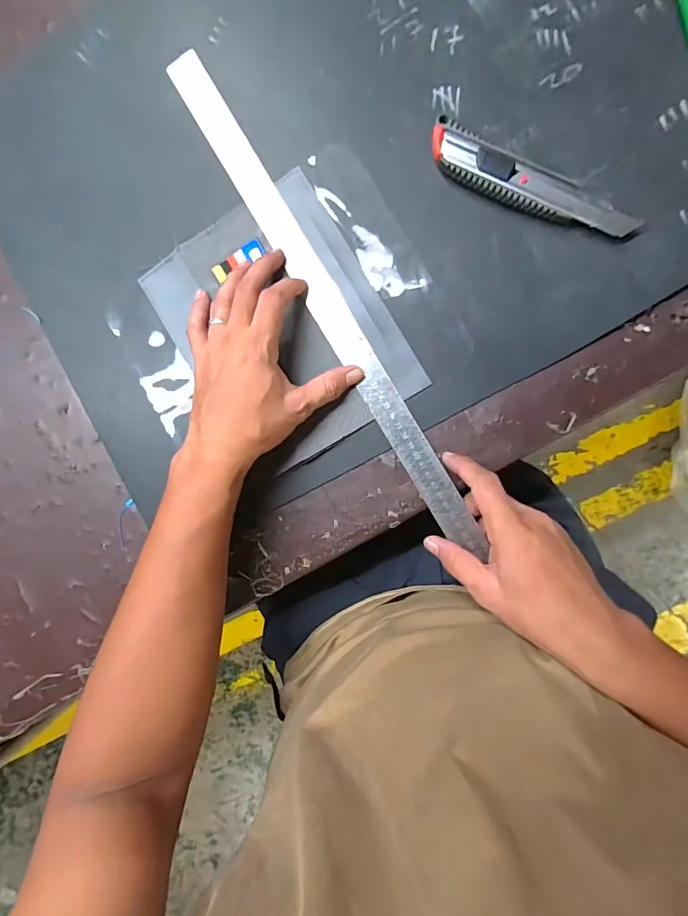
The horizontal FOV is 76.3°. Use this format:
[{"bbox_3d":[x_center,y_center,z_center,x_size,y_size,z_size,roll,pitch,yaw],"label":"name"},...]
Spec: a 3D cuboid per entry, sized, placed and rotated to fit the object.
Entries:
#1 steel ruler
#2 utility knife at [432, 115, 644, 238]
[{"bbox_3d":[-0.016,-0.132,0.377,0.030,0.005,0.485,-30,89,8],"label":"steel ruler"},{"bbox_3d":[0.144,-0.214,0.345,0.168,0.017,0.035,30,95,5],"label":"utility knife"}]

